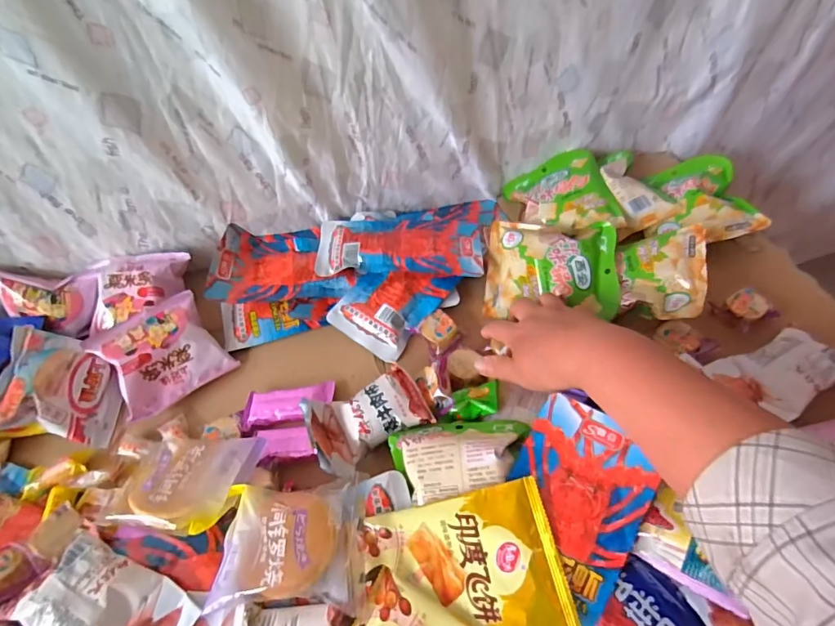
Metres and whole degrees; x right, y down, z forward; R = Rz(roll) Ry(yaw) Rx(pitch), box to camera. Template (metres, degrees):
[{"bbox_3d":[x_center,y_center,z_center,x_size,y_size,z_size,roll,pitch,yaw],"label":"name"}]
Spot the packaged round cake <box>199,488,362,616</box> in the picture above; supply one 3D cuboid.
[{"bbox_3d":[-0.099,0.173,0.355,0.107,0.041,0.085,-6,54,3],"label":"packaged round cake"}]

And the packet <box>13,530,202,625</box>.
[{"bbox_3d":[-0.230,0.220,0.340,0.118,0.018,0.075,21,59,22],"label":"packet"}]

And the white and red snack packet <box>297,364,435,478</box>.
[{"bbox_3d":[-0.046,0.101,0.453,0.109,0.034,0.077,-25,54,-11],"label":"white and red snack packet"}]

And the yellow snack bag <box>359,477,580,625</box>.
[{"bbox_3d":[0.033,0.186,0.345,0.142,0.033,0.098,-10,53,1],"label":"yellow snack bag"}]

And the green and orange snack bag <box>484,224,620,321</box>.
[{"bbox_3d":[0.157,-0.052,0.552,0.147,0.034,0.121,3,74,20],"label":"green and orange snack bag"}]

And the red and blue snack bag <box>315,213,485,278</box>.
[{"bbox_3d":[-0.020,-0.087,0.583,0.200,0.025,0.109,-3,53,5],"label":"red and blue snack bag"}]

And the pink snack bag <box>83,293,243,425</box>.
[{"bbox_3d":[-0.281,0.039,0.510,0.114,0.035,0.111,-36,59,-25],"label":"pink snack bag"}]

